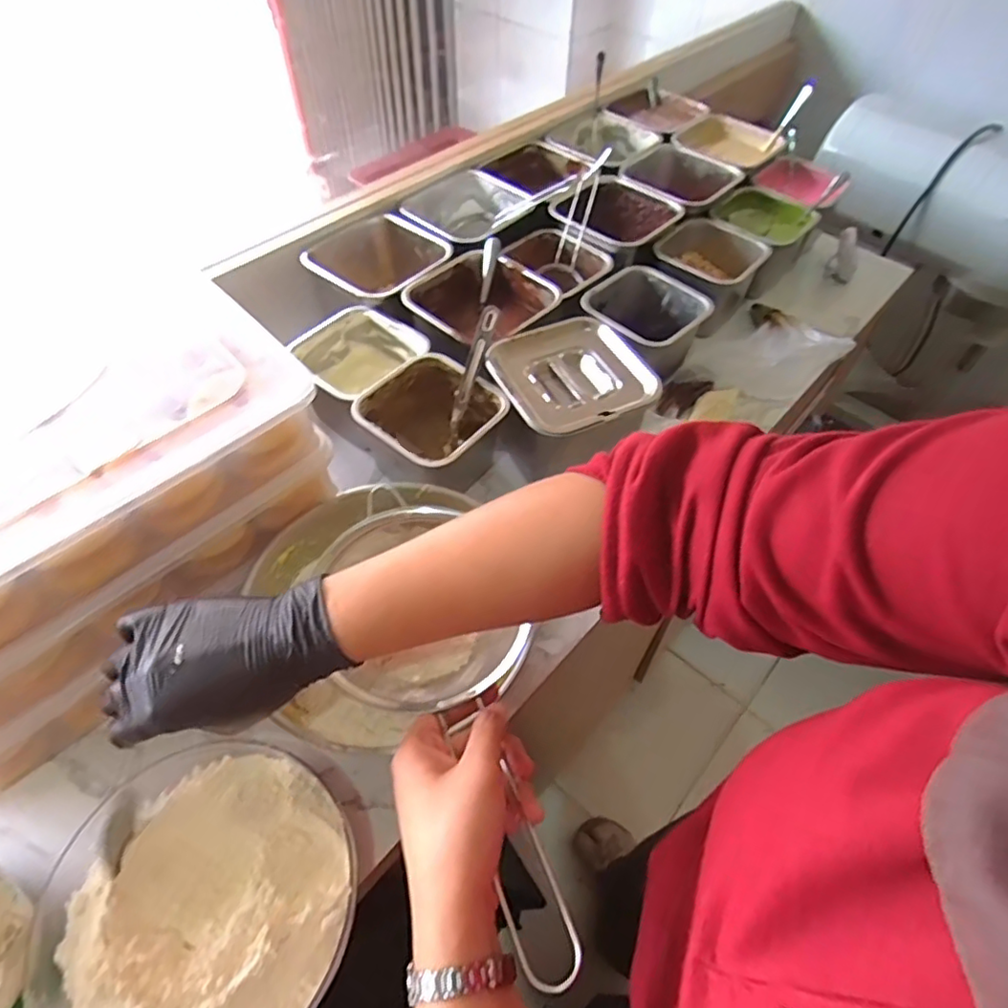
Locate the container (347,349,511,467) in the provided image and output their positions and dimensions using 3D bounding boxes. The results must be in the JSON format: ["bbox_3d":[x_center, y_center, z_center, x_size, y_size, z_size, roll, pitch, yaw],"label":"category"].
[{"bbox_3d":[-0.071,-0.069,0.601,0.123,0.085,0.123,38,61,24],"label":"container"}]

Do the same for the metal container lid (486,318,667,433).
[{"bbox_3d":[0.064,-0.124,0.583,0.139,0.019,0.135,-16,55,-13],"label":"metal container lid"}]

